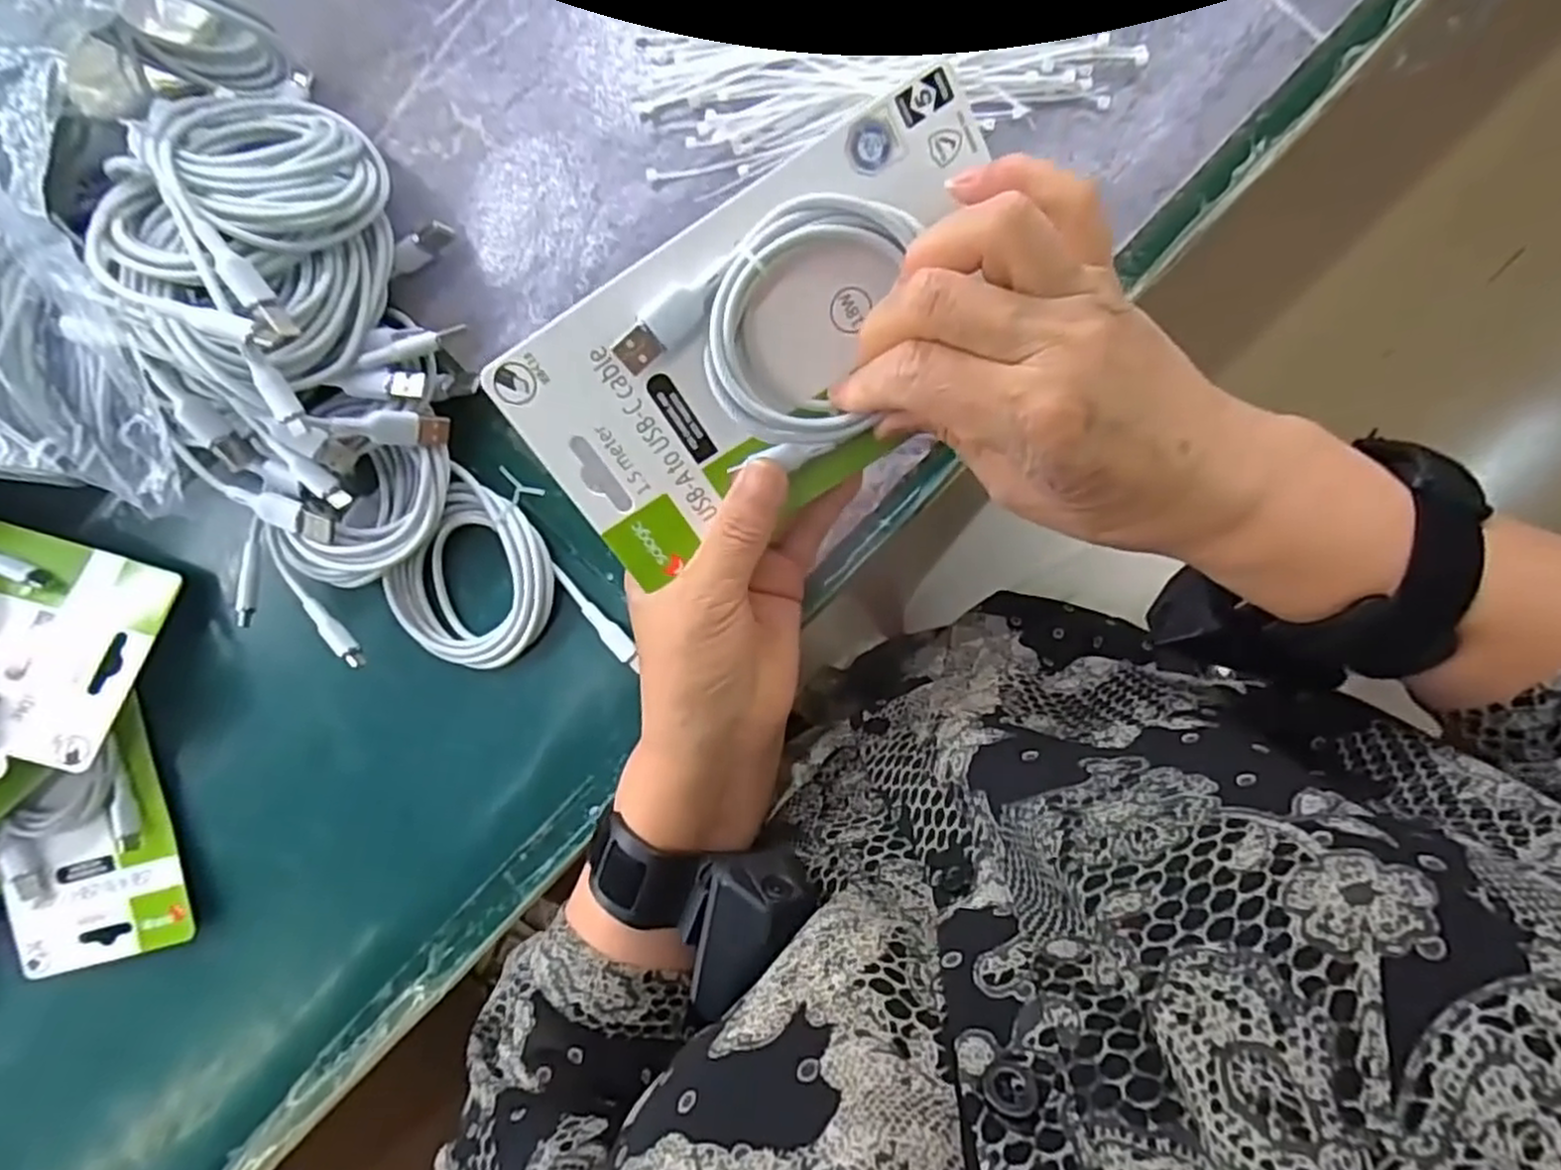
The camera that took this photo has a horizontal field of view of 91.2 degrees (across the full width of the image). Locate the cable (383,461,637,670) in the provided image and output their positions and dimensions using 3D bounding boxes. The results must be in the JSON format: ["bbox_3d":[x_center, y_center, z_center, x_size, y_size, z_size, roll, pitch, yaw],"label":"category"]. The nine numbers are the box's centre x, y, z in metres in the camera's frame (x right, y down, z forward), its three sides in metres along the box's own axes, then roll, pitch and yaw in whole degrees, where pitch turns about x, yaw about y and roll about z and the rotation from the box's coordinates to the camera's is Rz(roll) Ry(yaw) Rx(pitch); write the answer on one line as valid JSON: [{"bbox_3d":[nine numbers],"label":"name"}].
[{"bbox_3d":[-0.128,0.011,0.365,0.113,0.016,0.078,39,98,3],"label":"cable"}]

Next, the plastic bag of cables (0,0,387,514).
[{"bbox_3d":[-0.315,-0.140,0.317,0.287,0.130,0.213,-6,93,8],"label":"plastic bag of cables"}]

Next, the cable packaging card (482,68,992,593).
[{"bbox_3d":[0.000,-0.078,0.259,0.174,0.015,0.095,-32,114,5],"label":"cable packaging card"}]

